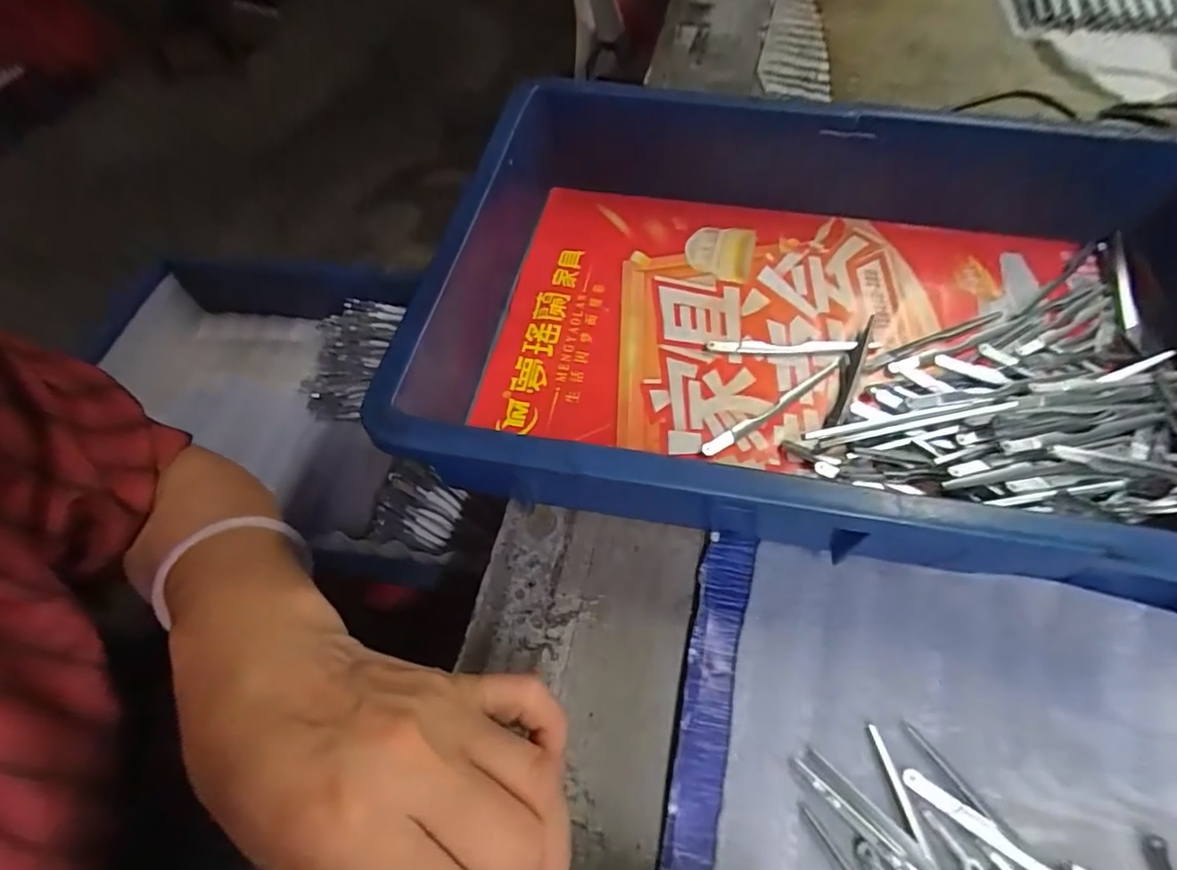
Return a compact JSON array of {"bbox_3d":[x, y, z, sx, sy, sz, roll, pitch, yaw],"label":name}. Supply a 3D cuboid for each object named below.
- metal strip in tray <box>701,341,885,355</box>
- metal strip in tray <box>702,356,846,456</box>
[{"bbox_3d":[0.123,-0.053,0.336,0.101,0.006,0.010,2,59,3],"label":"metal strip in tray"},{"bbox_3d":[0.108,-0.018,0.315,0.109,0.004,0.008,-31,63,-16],"label":"metal strip in tray"}]

